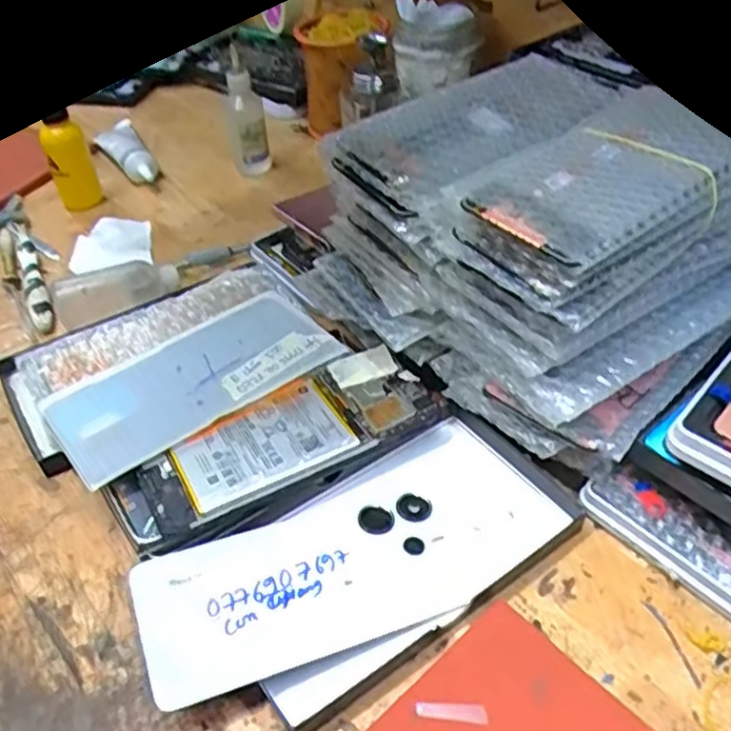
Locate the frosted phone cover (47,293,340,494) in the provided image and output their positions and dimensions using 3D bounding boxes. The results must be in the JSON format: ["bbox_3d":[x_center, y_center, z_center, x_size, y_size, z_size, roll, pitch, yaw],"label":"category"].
[{"bbox_3d":[-0.101,0.006,0.430,0.165,0.009,0.082,-29,56,-28],"label":"frosted phone cover"}]

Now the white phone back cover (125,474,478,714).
[{"bbox_3d":[-0.026,0.103,0.342,0.159,0.008,0.076,-12,49,-20],"label":"white phone back cover"}]

